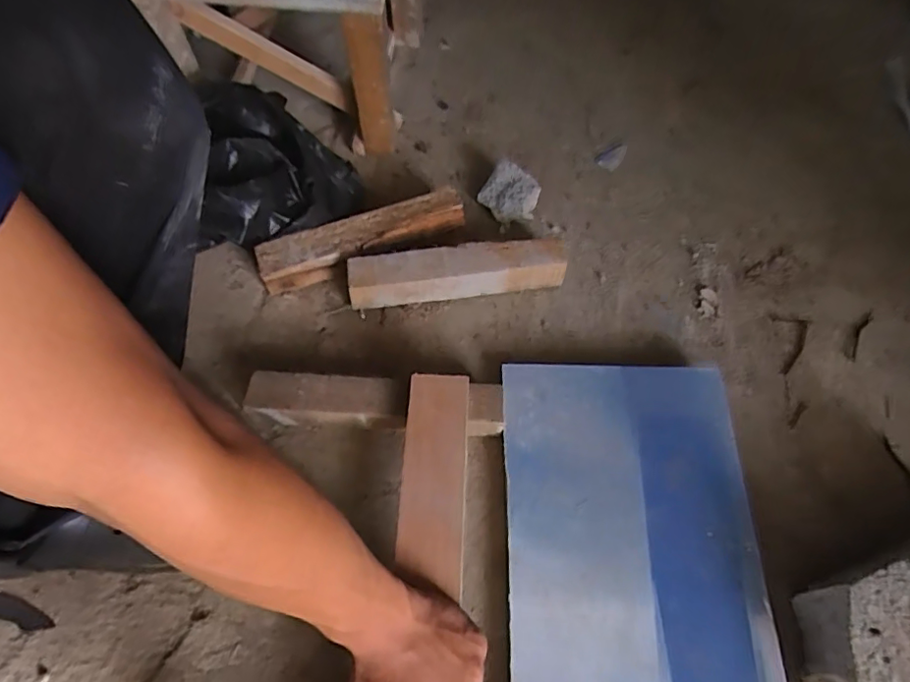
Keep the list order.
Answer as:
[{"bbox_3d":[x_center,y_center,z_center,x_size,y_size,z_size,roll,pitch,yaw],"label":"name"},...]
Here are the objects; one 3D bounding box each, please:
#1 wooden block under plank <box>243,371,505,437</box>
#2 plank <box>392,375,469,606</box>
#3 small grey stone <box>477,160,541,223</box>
[{"bbox_3d":[-0.073,0.066,0.550,0.240,0.046,0.052,4,61,2],"label":"wooden block under plank"},{"bbox_3d":[-0.024,0.195,0.442,0.056,0.023,0.356,3,63,1],"label":"plank"},{"bbox_3d":[0.064,-0.184,0.678,0.071,0.042,0.053,31,65,15],"label":"small grey stone"}]

